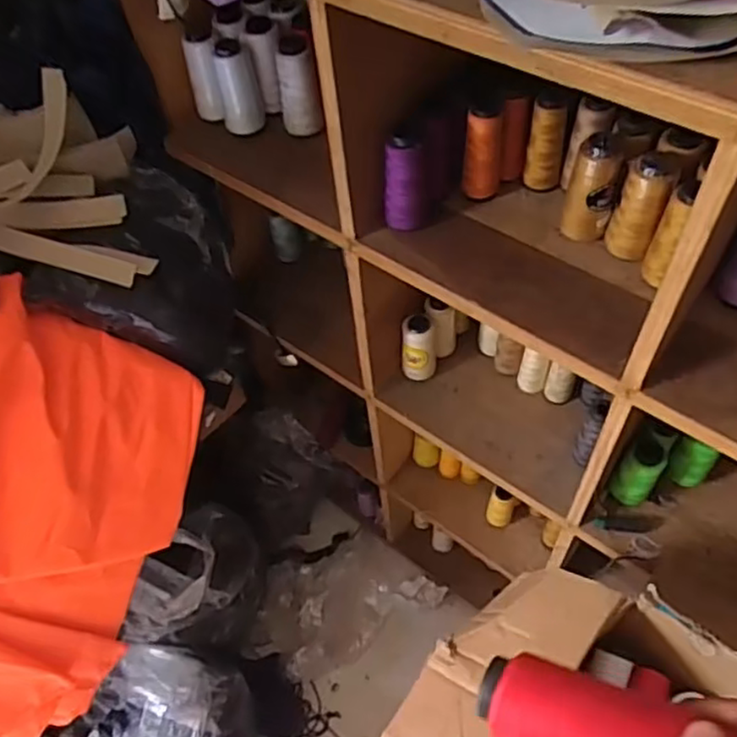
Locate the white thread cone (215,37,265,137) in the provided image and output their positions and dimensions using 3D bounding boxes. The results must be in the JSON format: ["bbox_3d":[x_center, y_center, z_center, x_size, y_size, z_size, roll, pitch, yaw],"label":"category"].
[{"bbox_3d":[-0.165,-0.354,0.837,0.049,0.122,0.042,-14,55,-4],"label":"white thread cone"}]

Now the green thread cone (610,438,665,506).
[{"bbox_3d":[0.339,0.134,0.843,0.041,0.110,0.047,28,62,22],"label":"green thread cone"}]

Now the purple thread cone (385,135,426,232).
[{"bbox_3d":[0.040,-0.197,0.726,0.041,0.117,0.041,-1,55,5],"label":"purple thread cone"}]

